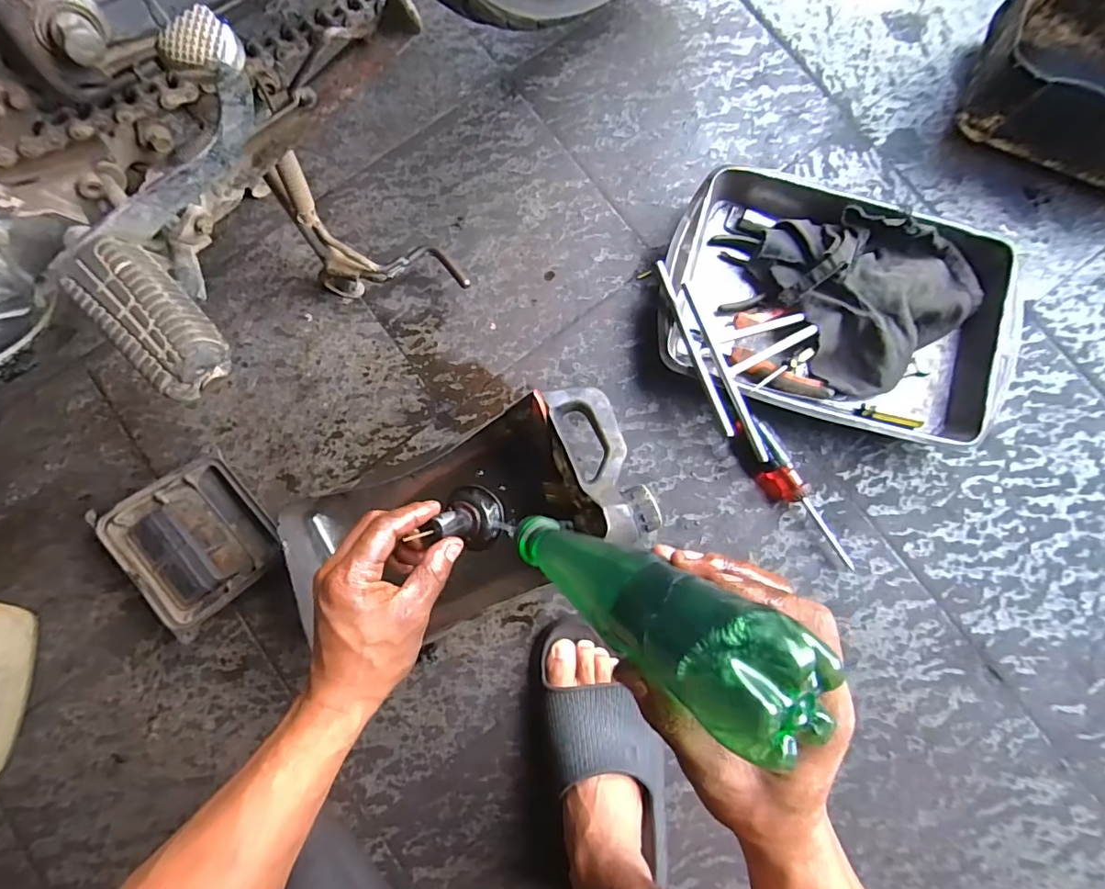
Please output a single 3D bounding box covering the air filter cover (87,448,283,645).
[{"bbox_3d":[-0.364,0.100,0.525,0.125,0.035,0.149,-35,84,-31],"label":"air filter cover"}]

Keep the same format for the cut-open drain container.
[{"bbox_3d":[-0.076,0.069,0.504,0.320,0.100,0.163,-24,83,-3],"label":"cut-open drain container"}]

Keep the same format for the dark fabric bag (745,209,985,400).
[{"bbox_3d":[0.348,-0.173,0.553,0.196,0.060,0.209,-26,83,-3],"label":"dark fabric bag"}]

